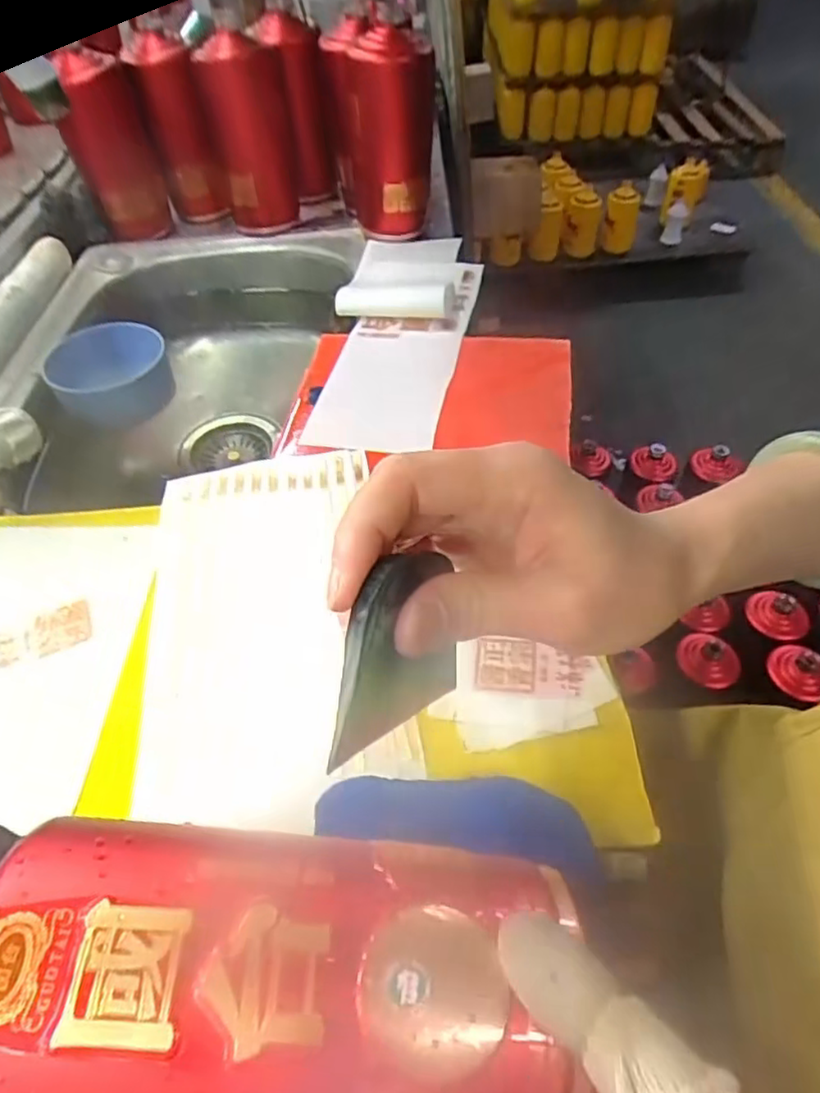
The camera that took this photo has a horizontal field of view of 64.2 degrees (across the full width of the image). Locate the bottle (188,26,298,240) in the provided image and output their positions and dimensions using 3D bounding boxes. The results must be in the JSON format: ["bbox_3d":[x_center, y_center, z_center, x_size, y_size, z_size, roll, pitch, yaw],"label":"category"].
[{"bbox_3d":[-0.165,-0.426,0.680,0.085,0.165,0.077,-7,49,-5],"label":"bottle"}]

